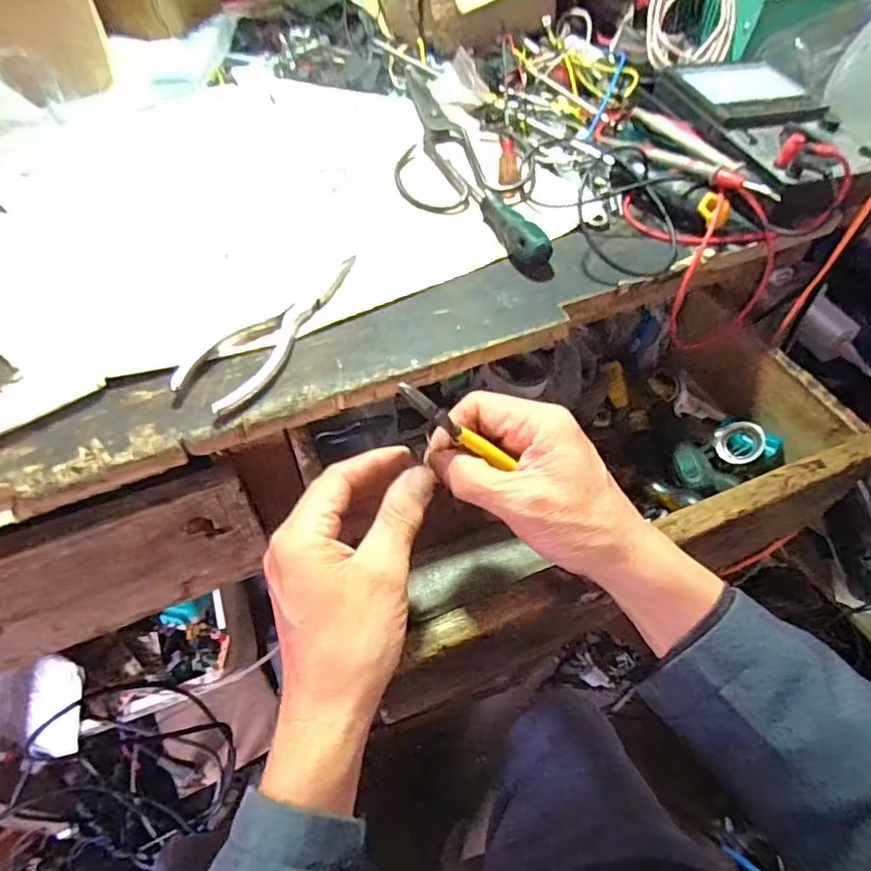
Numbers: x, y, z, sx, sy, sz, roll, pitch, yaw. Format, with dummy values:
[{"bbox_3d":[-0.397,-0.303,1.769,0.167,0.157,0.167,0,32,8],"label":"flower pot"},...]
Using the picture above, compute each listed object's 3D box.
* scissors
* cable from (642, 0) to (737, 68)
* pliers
[{"bbox_3d":[0.002,-0.260,0.504,0.104,0.016,0.192,-13,54,-14],"label":"scissors"},{"bbox_3d":[0.241,-0.402,0.566,0.087,0.083,0.025,-13,21,-2],"label":"cable"},{"bbox_3d":[-0.096,-0.070,0.365,0.044,0.009,0.147,25,55,15],"label":"pliers"}]

